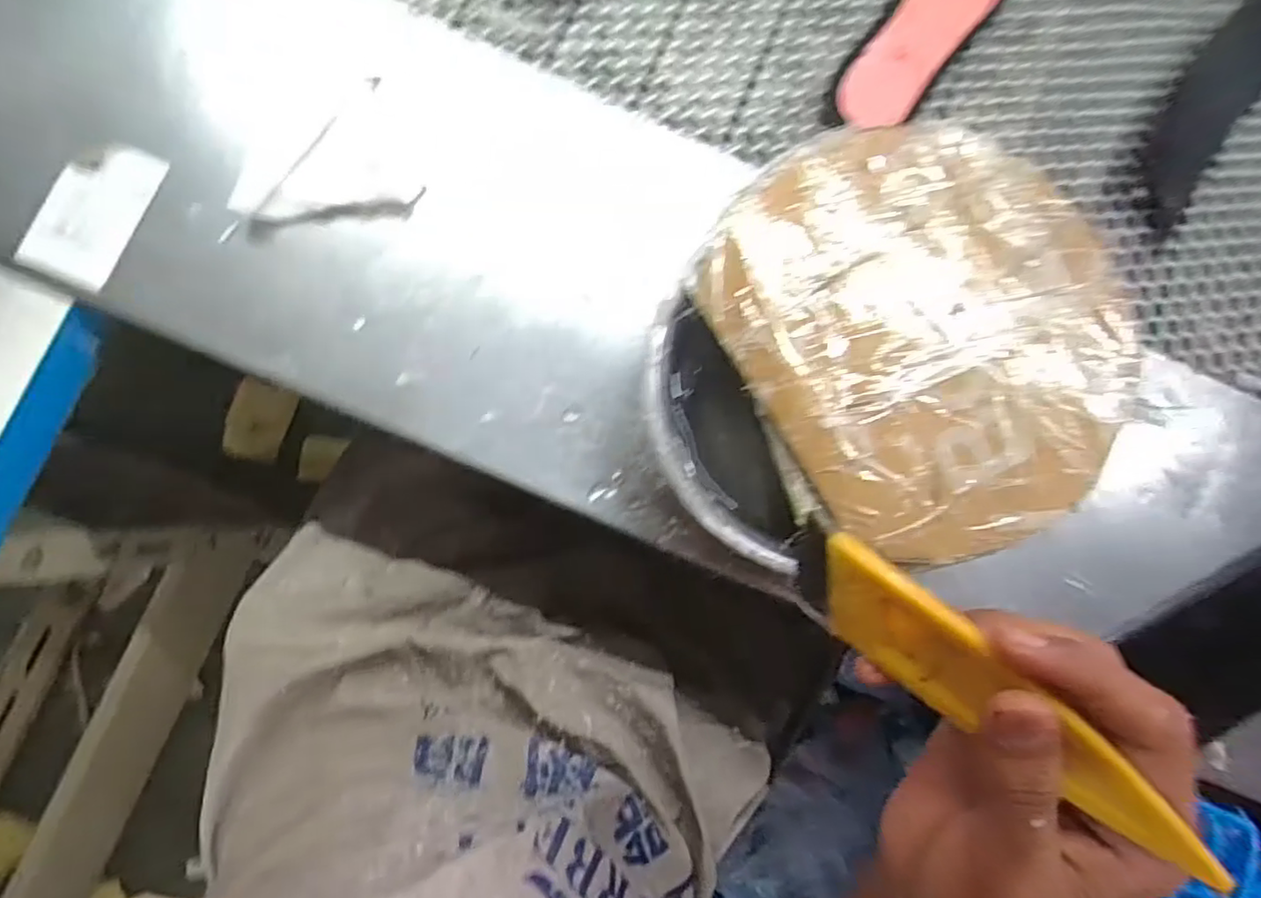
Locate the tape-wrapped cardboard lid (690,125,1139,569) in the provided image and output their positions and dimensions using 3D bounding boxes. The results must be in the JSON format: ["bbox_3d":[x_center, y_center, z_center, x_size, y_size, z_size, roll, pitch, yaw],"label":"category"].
[{"bbox_3d":[0.154,-0.061,0.323,0.187,0.016,0.215,-29,88,-8],"label":"tape-wrapped cardboard lid"}]

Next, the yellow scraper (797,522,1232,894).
[{"bbox_3d":[0.108,0.071,0.193,0.132,0.035,0.005,33,40,27],"label":"yellow scraper"}]

